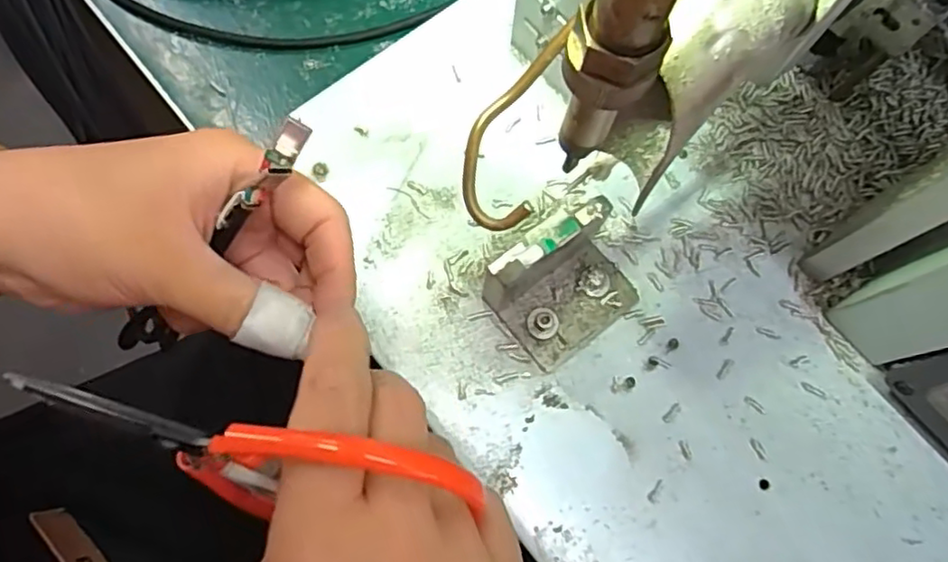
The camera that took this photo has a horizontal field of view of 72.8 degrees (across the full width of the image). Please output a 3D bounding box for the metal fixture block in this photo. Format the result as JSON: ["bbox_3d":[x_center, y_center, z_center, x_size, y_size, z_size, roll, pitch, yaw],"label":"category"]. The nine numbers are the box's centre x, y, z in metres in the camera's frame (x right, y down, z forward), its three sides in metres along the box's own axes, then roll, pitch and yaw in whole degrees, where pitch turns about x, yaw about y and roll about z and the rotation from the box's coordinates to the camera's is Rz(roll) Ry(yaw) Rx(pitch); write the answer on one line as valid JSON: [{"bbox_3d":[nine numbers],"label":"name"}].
[{"bbox_3d":[0.034,-0.001,0.238,0.055,0.045,0.047,-31,76,-10],"label":"metal fixture block"}]

